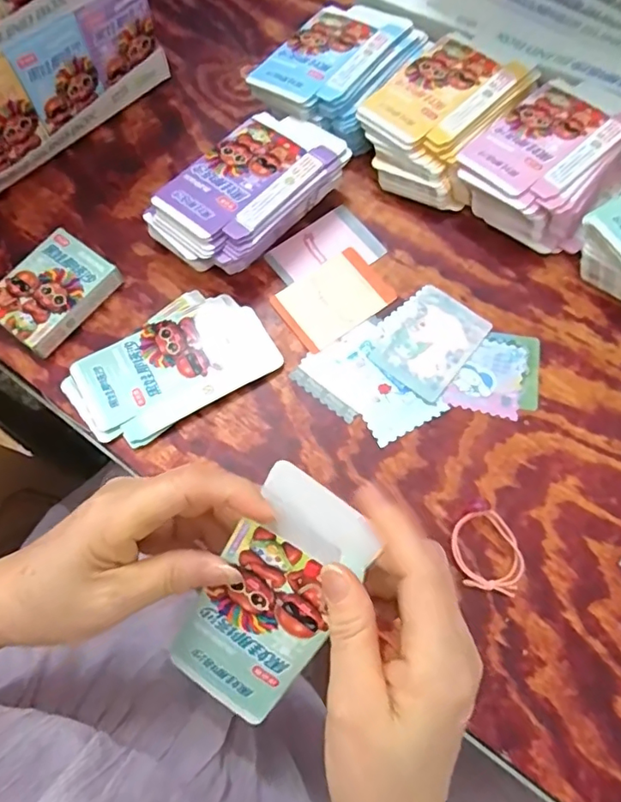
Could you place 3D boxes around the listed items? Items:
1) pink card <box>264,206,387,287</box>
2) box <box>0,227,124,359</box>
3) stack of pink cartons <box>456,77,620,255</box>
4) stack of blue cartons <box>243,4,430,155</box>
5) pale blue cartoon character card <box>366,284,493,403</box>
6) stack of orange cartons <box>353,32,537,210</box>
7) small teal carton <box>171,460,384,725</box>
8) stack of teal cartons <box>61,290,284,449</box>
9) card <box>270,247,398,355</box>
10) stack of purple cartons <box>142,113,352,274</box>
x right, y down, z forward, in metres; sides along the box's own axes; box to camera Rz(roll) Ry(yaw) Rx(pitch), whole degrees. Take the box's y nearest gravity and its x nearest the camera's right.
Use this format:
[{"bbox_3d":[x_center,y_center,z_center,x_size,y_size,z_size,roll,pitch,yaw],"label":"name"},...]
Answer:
[{"bbox_3d":[0.013,-0.129,0.461,0.089,0.004,0.062,-36,74,-11],"label":"pink card"},{"bbox_3d":[-0.210,-0.090,0.437,0.065,0.024,0.093,38,75,13],"label":"box"},{"bbox_3d":[0.206,-0.204,0.458,0.116,0.053,0.146,39,75,13],"label":"stack of pink cartons"},{"bbox_3d":[0.028,-0.296,0.493,0.109,0.052,0.149,35,74,12],"label":"stack of blue cartons"},{"bbox_3d":[0.096,-0.049,0.431,0.067,0.005,0.086,39,75,13],"label":"pale blue cartoon character card"},{"bbox_3d":[0.115,-0.249,0.476,0.116,0.050,0.153,33,74,12],"label":"stack of orange cartons"},{"bbox_3d":[-0.023,0.105,0.272,0.064,0.016,0.145,31,110,11],"label":"small teal carton"},{"bbox_3d":[-0.110,-0.029,0.423,0.156,0.010,0.092,-30,73,-10],"label":"stack of teal cartons"},{"bbox_3d":[0.019,-0.086,0.444,0.087,0.004,0.063,-34,74,-11],"label":"card"},{"bbox_3d":[-0.050,-0.171,0.449,0.091,0.051,0.157,41,76,13],"label":"stack of purple cartons"}]

